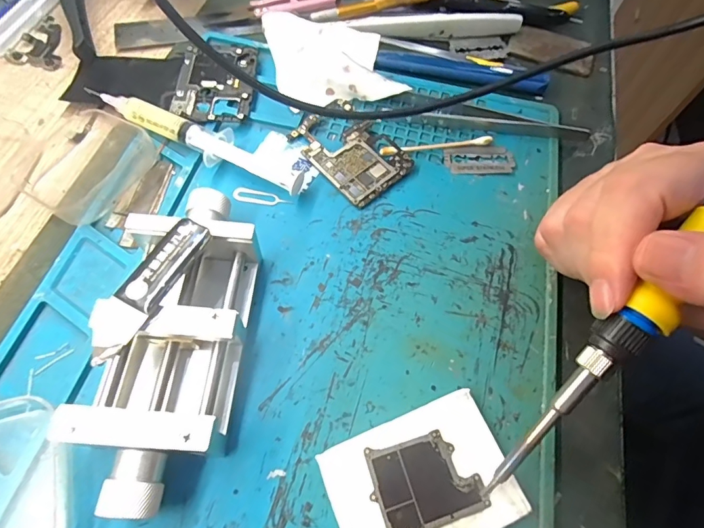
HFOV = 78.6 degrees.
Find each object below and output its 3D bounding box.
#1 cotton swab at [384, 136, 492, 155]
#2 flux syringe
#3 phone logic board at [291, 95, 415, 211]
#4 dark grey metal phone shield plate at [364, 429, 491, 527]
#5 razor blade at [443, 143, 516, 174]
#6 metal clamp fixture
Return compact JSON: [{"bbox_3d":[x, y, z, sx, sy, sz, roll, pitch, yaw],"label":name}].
[{"bbox_3d":[0.051,-0.072,0.261,0.069,0.004,0.007,-10,64,-8],"label":"cotton swab"},{"bbox_3d":[-0.092,-0.071,0.246,0.131,0.015,0.021,19,64,6],"label":"flux syringe"},{"bbox_3d":[0.000,-0.068,0.256,0.049,0.006,0.068,-36,71,-19],"label":"phone logic board"},{"bbox_3d":[0.030,0.088,0.174,0.042,0.004,0.033,-14,65,-10],"label":"dark grey metal phone shield plate"},{"bbox_3d":[0.077,-0.064,0.259,0.040,0.004,0.023,-4,64,-6],"label":"razor blade"},{"bbox_3d":[-0.074,0.029,0.186,0.055,0.032,0.135,6,63,-1],"label":"metal clamp fixture"}]

